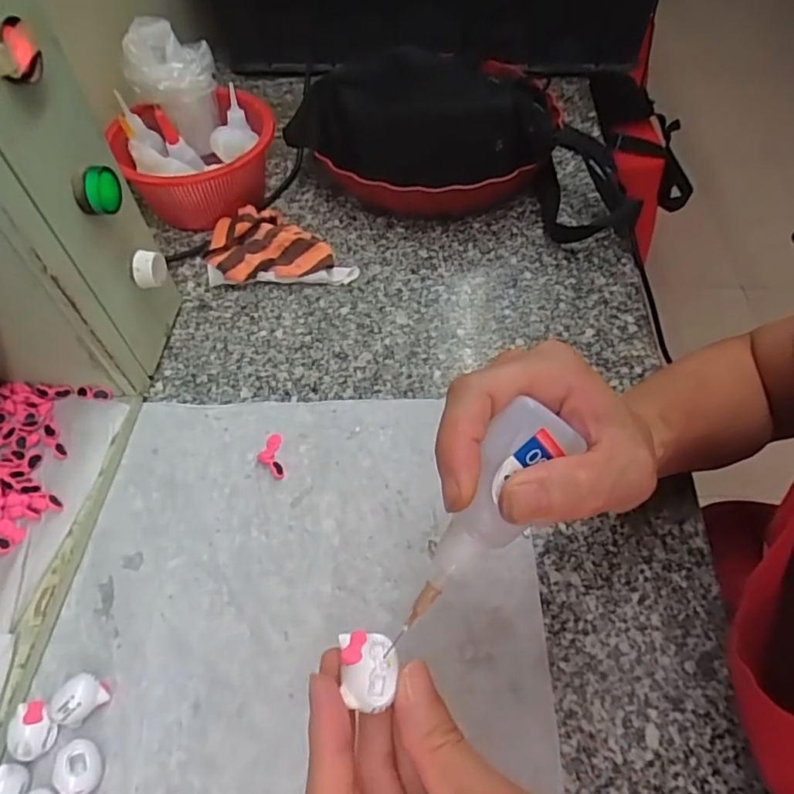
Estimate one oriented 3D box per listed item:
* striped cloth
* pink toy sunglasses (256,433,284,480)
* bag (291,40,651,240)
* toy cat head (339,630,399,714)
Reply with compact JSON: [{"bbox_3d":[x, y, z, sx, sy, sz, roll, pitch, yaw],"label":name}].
[{"bbox_3d":[-0.104,-0.136,0.500,0.129,0.029,0.077,-3,55,-1],"label":"striped cloth"},{"bbox_3d":[-0.089,0.041,0.393,0.017,0.006,0.036,-9,55,-5],"label":"pink toy sunglasses"},{"bbox_3d":[0.066,-0.243,0.540,0.310,0.097,0.173,7,55,6],"label":"bag"},{"bbox_3d":[-0.010,0.097,0.201,0.020,0.006,0.024,1,54,-2],"label":"toy cat head"}]

